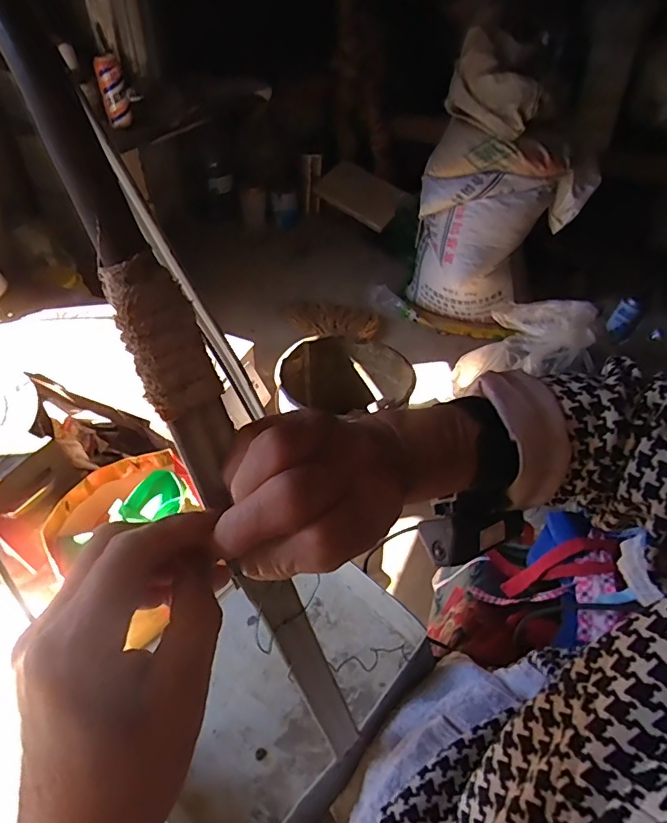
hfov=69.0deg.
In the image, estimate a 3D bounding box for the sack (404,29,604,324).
[{"bbox_3d":[0.583,-0.729,1.745,0.471,0.857,0.415,33,52,25],"label":"sack"}]

